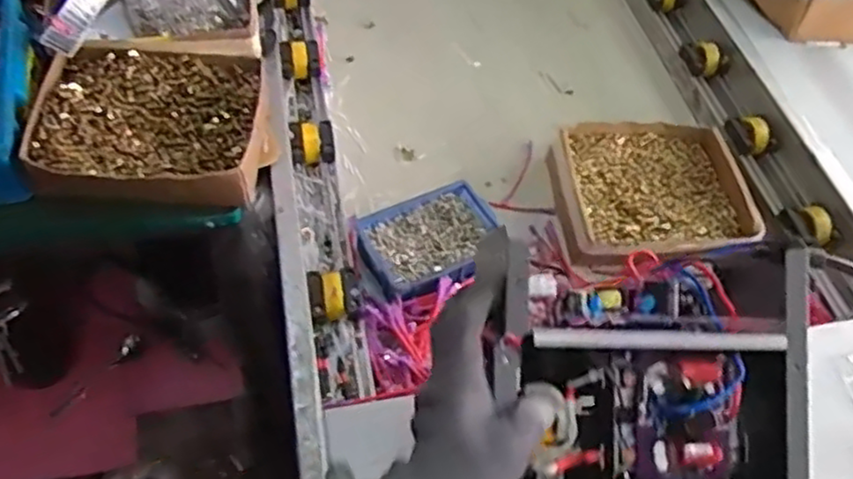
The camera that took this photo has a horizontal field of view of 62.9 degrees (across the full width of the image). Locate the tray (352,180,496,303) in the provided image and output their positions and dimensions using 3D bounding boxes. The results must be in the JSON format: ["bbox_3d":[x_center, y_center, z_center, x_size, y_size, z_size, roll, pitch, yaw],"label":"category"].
[{"bbox_3d":[0.007,0.007,0.776,0.152,0.050,0.108,-23,60,-21],"label":"tray"}]

